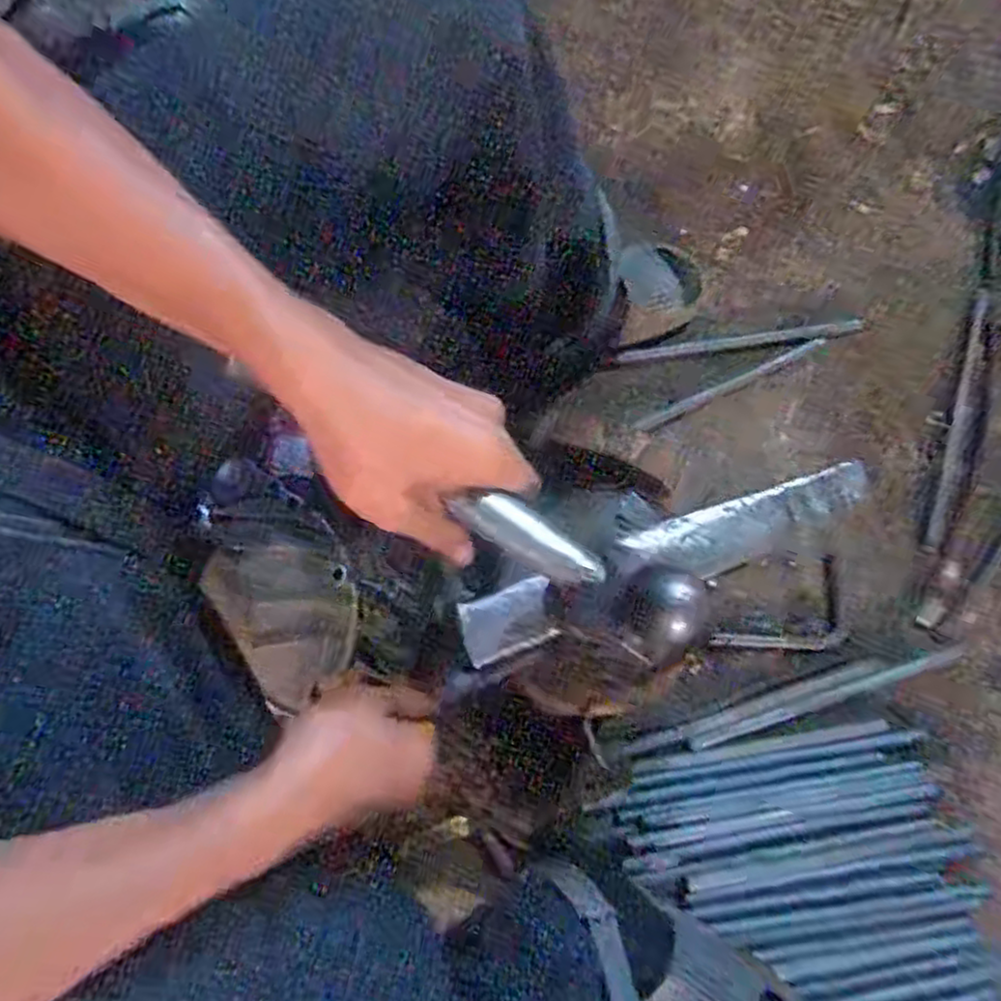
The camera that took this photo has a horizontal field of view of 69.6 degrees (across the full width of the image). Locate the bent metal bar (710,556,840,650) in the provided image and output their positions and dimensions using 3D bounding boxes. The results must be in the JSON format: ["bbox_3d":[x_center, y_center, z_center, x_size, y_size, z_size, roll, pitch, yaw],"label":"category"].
[{"bbox_3d":[0.323,0.144,0.807,0.162,0.012,0.088,-34,96,-5],"label":"bent metal bar"}]

